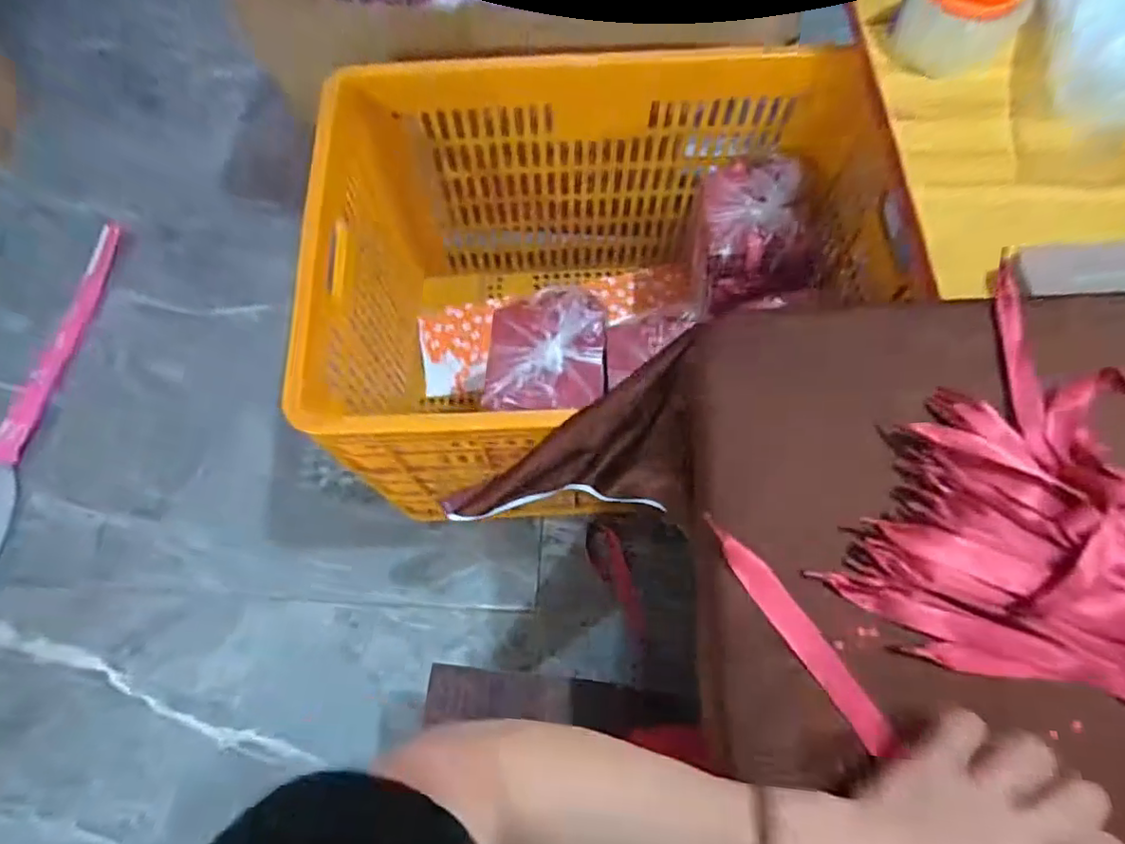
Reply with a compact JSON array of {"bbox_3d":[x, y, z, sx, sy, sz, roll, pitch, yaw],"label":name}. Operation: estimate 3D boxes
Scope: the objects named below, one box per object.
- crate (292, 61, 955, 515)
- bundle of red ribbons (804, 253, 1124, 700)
[{"bbox_3d":[0.052,-0.155,0.819,0.653,0.425,0.500,0,69,0],"label":"crate"},{"bbox_3d":[0.359,0.110,0.347,0.350,0.042,0.266,42,75,15],"label":"bundle of red ribbons"}]

